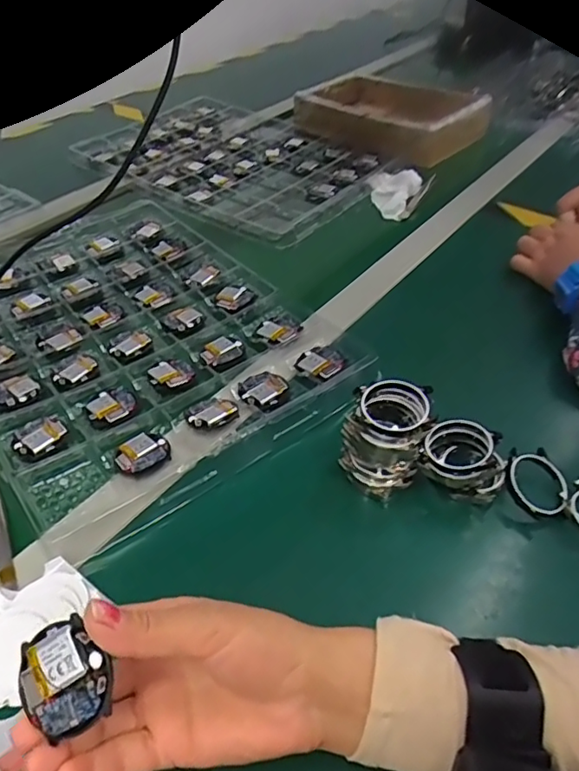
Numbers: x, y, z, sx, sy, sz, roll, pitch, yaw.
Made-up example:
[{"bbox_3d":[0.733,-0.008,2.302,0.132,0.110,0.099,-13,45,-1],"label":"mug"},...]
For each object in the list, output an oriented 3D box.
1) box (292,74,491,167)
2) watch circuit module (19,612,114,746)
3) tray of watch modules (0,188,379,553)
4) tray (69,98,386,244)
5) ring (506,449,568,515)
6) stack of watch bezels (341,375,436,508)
[{"bbox_3d":[0.158,-0.449,0.930,0.291,0.059,0.177,32,53,30],"label":"box"},{"bbox_3d":[-0.093,0.120,0.232,0.039,0.006,0.042,-40,69,5],"label":"watch circuit module"},{"bbox_3d":[-0.170,-0.071,0.569,0.302,0.014,0.435,-28,50,-25],"label":"tray of watch modules"},{"bbox_3d":[-0.086,-0.357,0.874,0.447,0.019,0.311,27,51,27],"label":"tray"},{"bbox_3d":[0.177,0.068,0.404,0.046,0.011,0.049,6,58,-10],"label":"ring"},{"bbox_3d":[0.070,0.036,0.400,0.053,0.069,0.049,31,52,29],"label":"stack of watch bezels"}]

